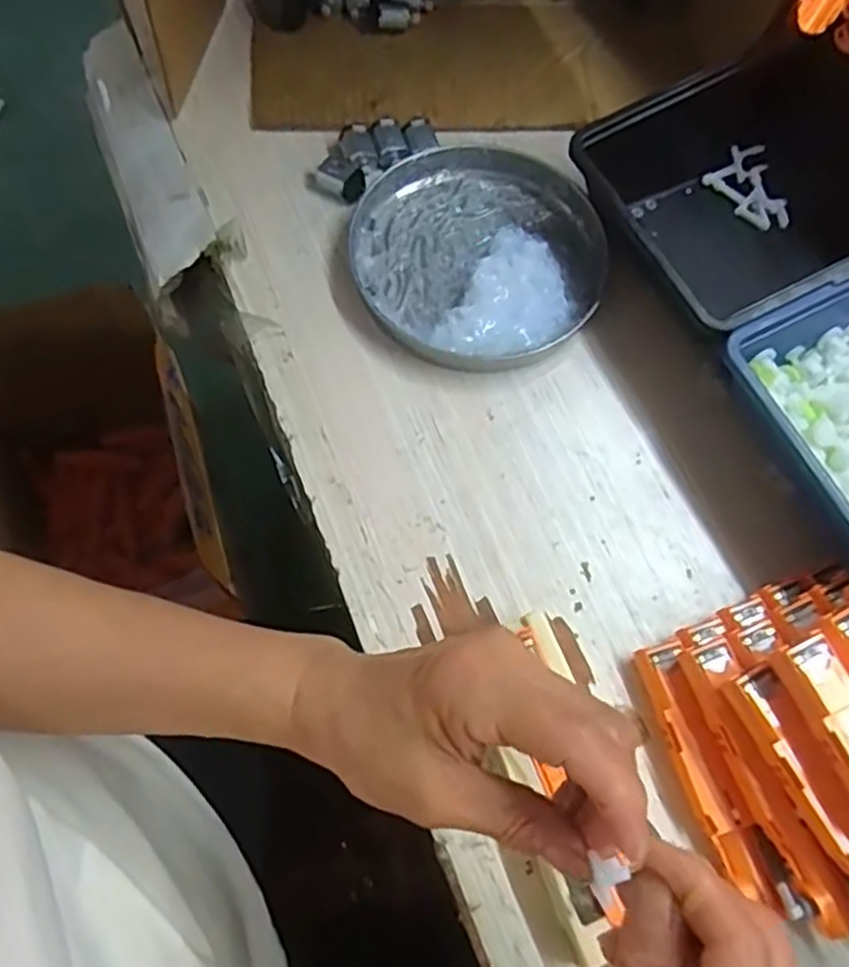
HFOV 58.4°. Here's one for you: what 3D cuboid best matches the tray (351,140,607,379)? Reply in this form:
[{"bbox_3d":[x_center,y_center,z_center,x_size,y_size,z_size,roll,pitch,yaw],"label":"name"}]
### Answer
[{"bbox_3d":[0.031,-0.135,0.439,0.139,0.015,0.149,1,69,-2],"label":"tray"}]

